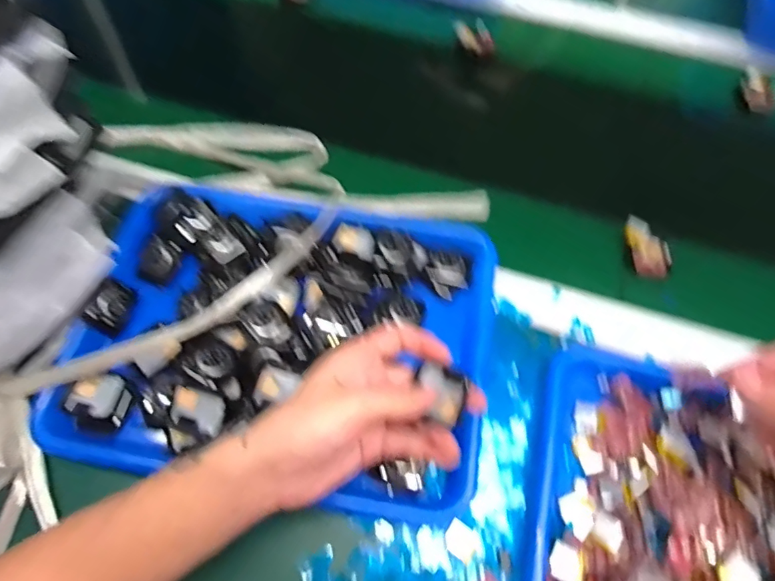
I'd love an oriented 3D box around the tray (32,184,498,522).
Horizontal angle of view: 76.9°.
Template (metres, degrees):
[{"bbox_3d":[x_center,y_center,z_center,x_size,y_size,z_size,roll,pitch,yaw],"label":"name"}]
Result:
[{"bbox_3d":[-0.083,0.027,0.407,0.331,0.053,0.253,9,63,4],"label":"tray"}]

